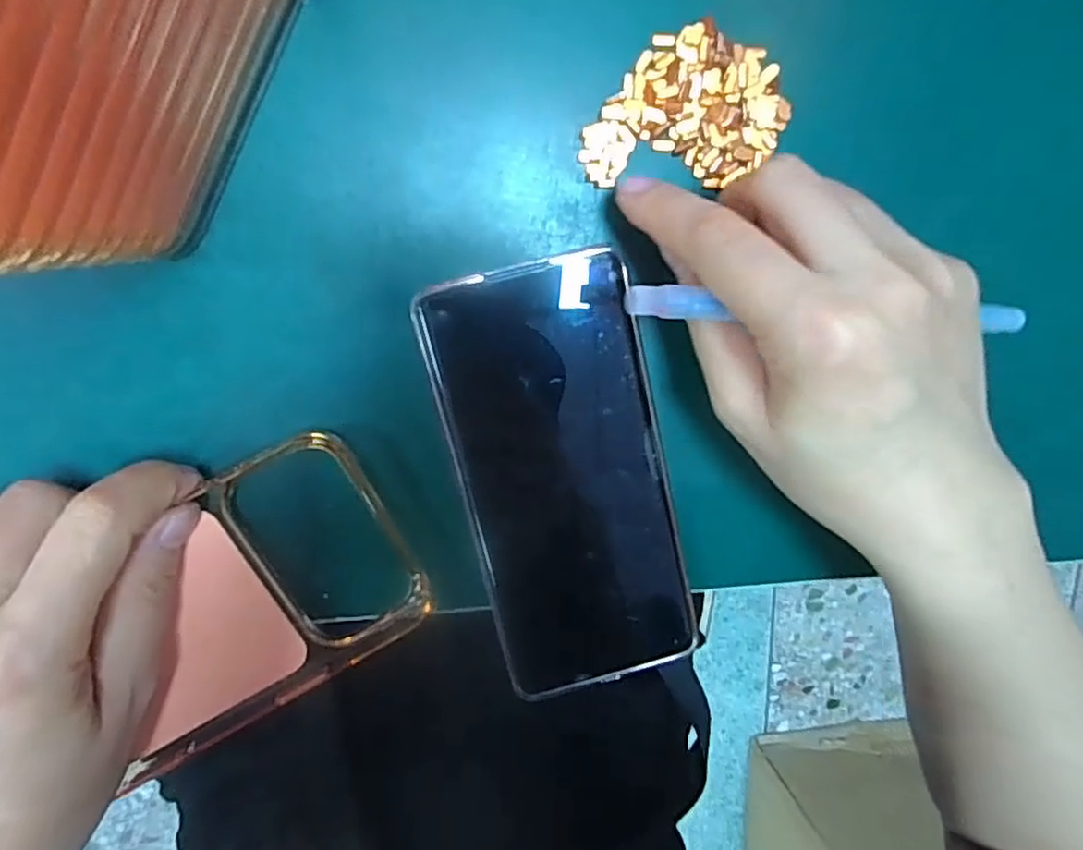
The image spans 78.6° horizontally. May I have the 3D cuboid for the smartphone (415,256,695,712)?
[{"bbox_3d":[0.009,0.023,0.239,0.072,0.014,0.156,-14,105,-5],"label":"smartphone"}]

